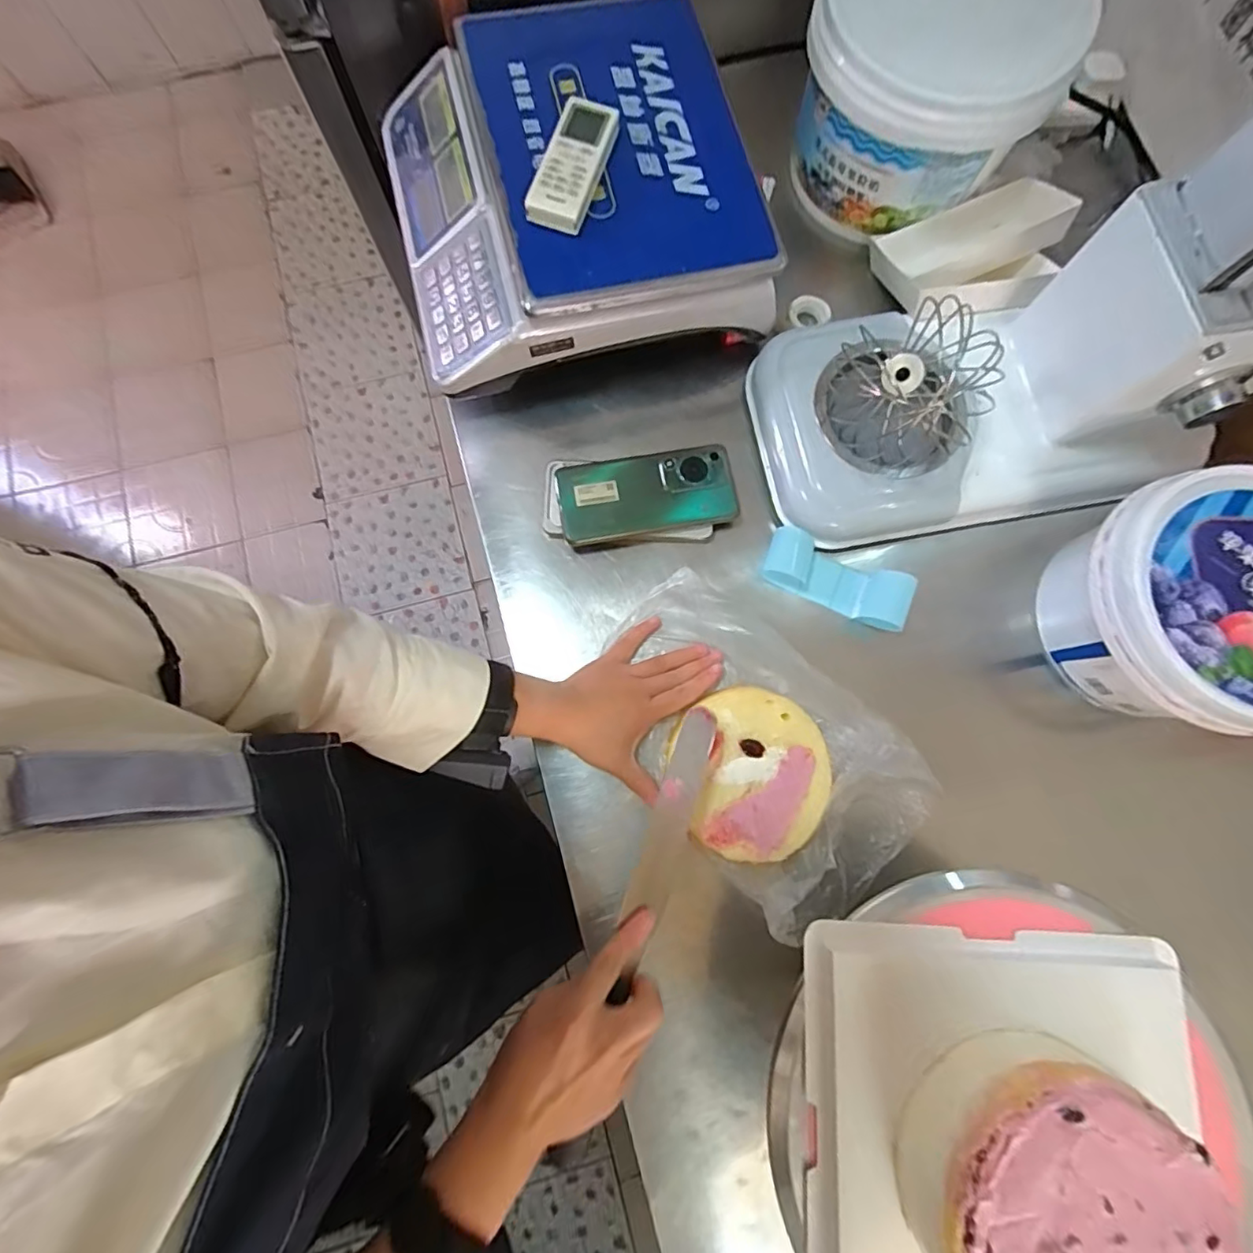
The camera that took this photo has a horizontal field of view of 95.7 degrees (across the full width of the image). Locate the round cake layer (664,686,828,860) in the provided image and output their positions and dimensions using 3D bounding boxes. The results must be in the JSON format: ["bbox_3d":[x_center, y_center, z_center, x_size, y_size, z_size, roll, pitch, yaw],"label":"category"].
[{"bbox_3d":[0.109,0.124,0.490,0.130,0.020,0.137,-19,80,-5],"label":"round cake layer"}]

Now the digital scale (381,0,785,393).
[{"bbox_3d":[-0.058,-0.415,0.528,0.324,0.087,0.318,-14,79,-4],"label":"digital scale"}]

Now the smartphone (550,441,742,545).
[{"bbox_3d":[0.020,-0.126,0.539,0.165,0.013,0.077,-10,79,-4],"label":"smartphone"}]

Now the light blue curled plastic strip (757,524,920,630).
[{"bbox_3d":[0.193,-0.045,0.527,0.130,0.035,0.052,26,79,4],"label":"light blue curled plastic strip"}]

